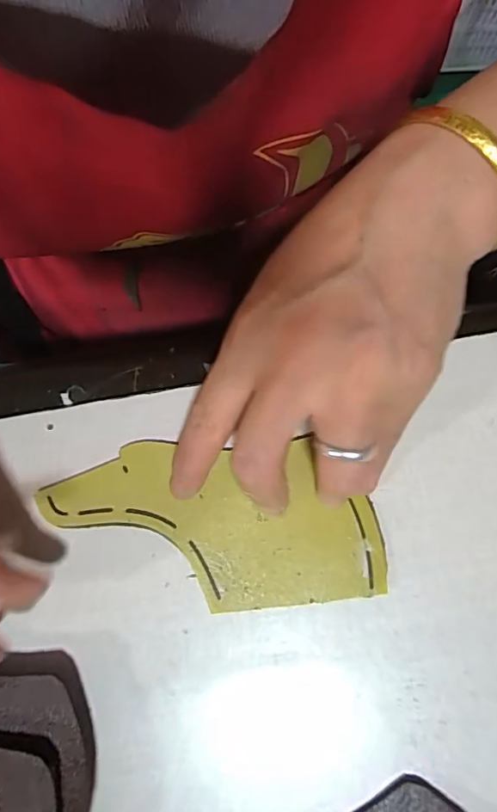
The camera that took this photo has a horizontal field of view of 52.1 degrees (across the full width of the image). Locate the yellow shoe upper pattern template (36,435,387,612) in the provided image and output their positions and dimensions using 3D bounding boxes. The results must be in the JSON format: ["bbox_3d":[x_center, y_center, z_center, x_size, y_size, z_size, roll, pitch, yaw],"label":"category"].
[{"bbox_3d":[-0.014,0.050,0.229,0.150,0.004,0.069,14,80,4],"label":"yellow shoe upper pattern template"}]

